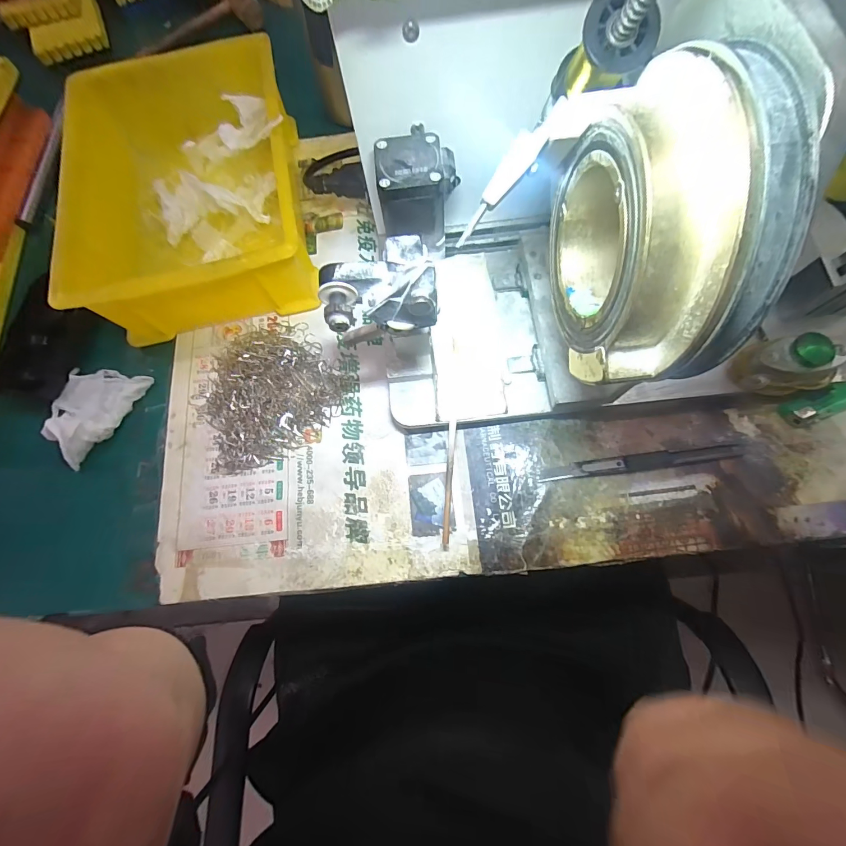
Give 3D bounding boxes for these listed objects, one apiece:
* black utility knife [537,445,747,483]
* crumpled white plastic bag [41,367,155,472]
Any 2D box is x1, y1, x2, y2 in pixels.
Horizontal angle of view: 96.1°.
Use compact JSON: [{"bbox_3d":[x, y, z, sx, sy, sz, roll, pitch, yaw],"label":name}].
[{"bbox_3d":[0.160,0.028,0.276,0.148,0.006,0.012,-7,74,1],"label":"black utility knife"},{"bbox_3d":[-0.274,-0.014,0.303,0.062,0.034,0.085,24,76,10],"label":"crumpled white plastic bag"}]

